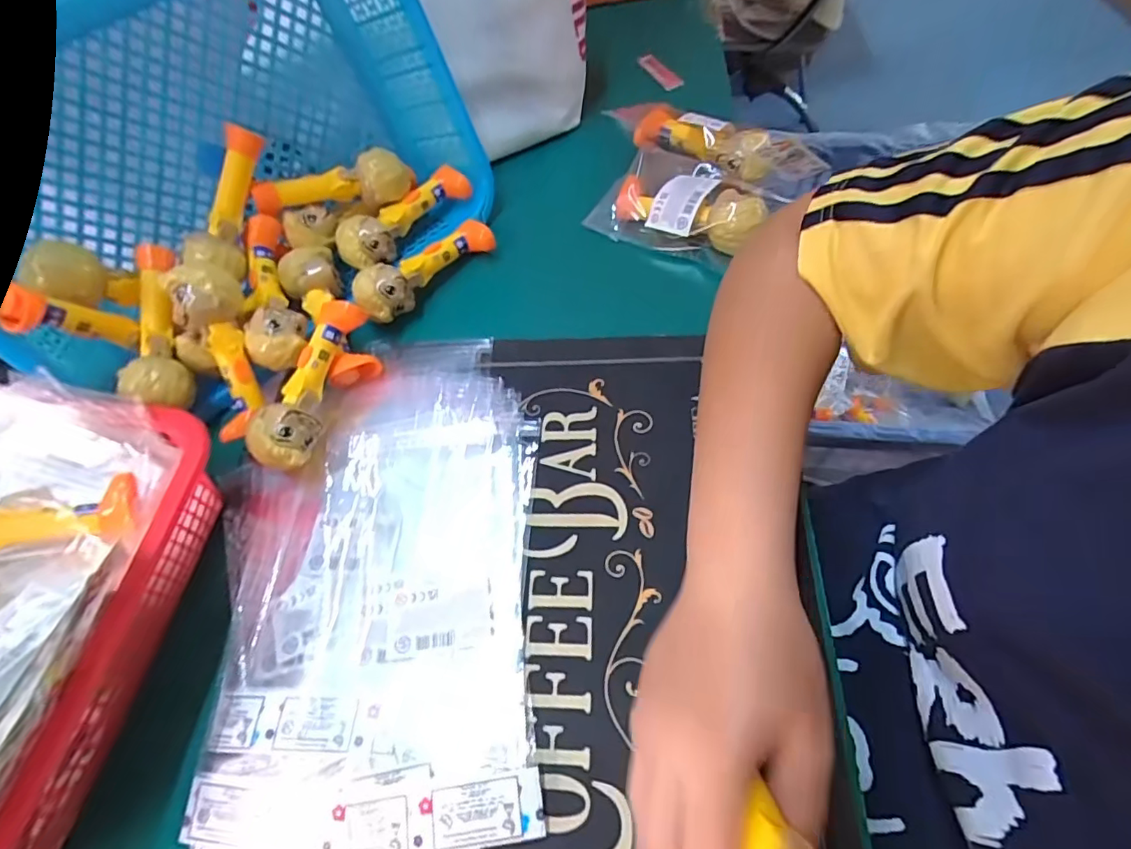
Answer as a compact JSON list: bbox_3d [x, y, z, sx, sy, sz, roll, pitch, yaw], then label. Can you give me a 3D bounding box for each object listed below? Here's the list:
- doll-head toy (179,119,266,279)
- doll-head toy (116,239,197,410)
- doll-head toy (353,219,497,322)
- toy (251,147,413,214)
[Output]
[{"bbox_3d":[-0.252,-0.168,0.395,0.030,0.032,0.105,22,99,15],"label":"doll-head toy"},{"bbox_3d":[-0.293,-0.072,0.380,0.033,0.031,0.124,-10,81,-1],"label":"doll-head toy"},{"bbox_3d":[-0.114,-0.127,0.433,0.125,0.044,0.035,-41,66,-17],"label":"doll-head toy"},{"bbox_3d":[-0.188,-0.196,0.437,0.117,0.042,0.052,-15,60,-2],"label":"toy"}]

